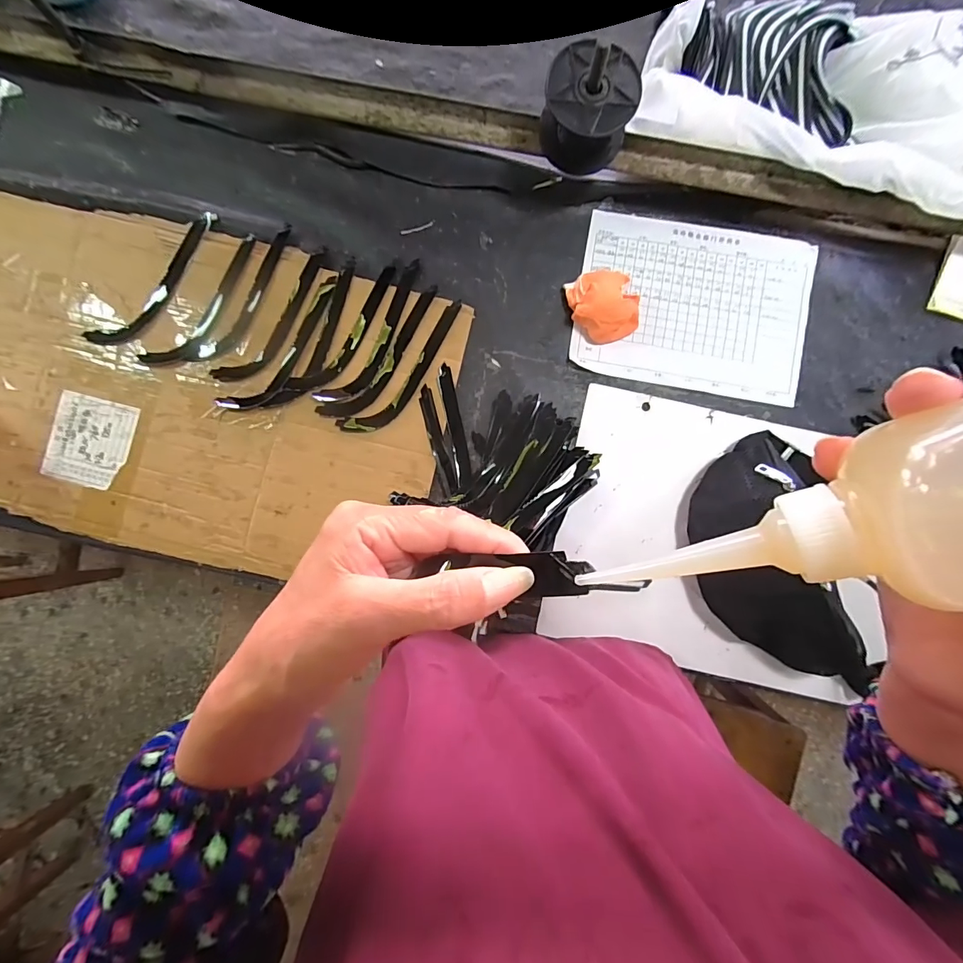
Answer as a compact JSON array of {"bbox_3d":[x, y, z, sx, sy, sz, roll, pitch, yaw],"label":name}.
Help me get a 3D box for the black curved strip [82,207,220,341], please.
[{"bbox_3d":[-0.408,-0.249,0.545,0.039,0.017,0.219,44,88,2],"label":"black curved strip"}]

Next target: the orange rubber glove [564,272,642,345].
[{"bbox_3d":[0.146,-0.216,0.526,0.076,0.052,0.085,-9,87,0],"label":"orange rubber glove"}]

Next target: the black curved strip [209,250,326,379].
[{"bbox_3d":[-0.256,-0.203,0.550,0.046,0.004,0.207,39,88,2],"label":"black curved strip"}]

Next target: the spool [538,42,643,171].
[{"bbox_3d":[0.110,-0.385,0.457,0.094,0.093,0.083,13,88,1],"label":"spool"}]

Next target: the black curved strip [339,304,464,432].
[{"bbox_3d":[-0.090,-0.133,0.541,0.046,0.005,0.211,44,88,2],"label":"black curved strip"}]

